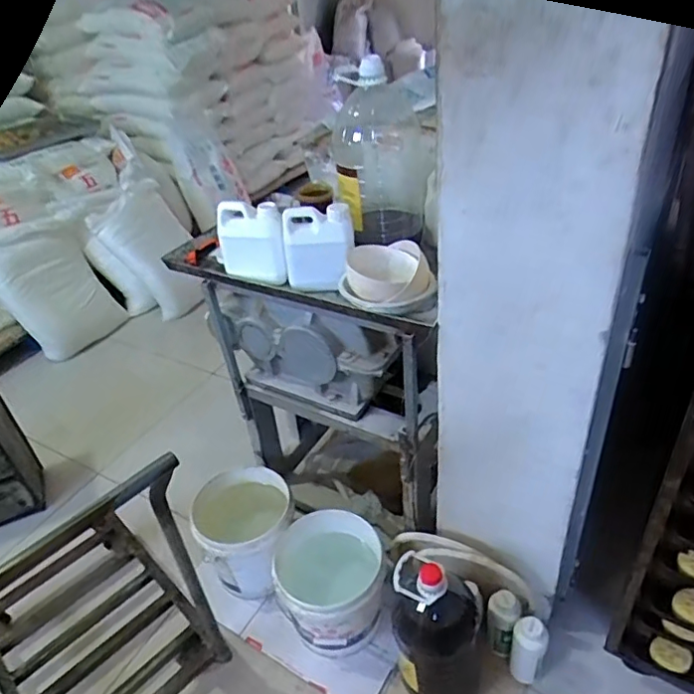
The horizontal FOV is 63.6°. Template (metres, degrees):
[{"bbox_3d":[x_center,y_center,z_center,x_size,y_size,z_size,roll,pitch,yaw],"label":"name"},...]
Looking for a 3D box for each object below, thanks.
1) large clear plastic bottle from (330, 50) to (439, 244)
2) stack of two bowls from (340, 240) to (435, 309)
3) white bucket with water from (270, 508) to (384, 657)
[{"bbox_3d":[0.080,-0.403,1.176,0.180,0.357,0.191,4,37,12],"label":"large clear plastic bottle"},{"bbox_3d":[0.079,-0.141,1.092,0.178,0.082,0.162,-2,36,4],"label":"stack of two bowls"},{"bbox_3d":[-0.047,0.595,1.390,0.244,0.270,0.249,-4,36,3],"label":"white bucket with water"}]

